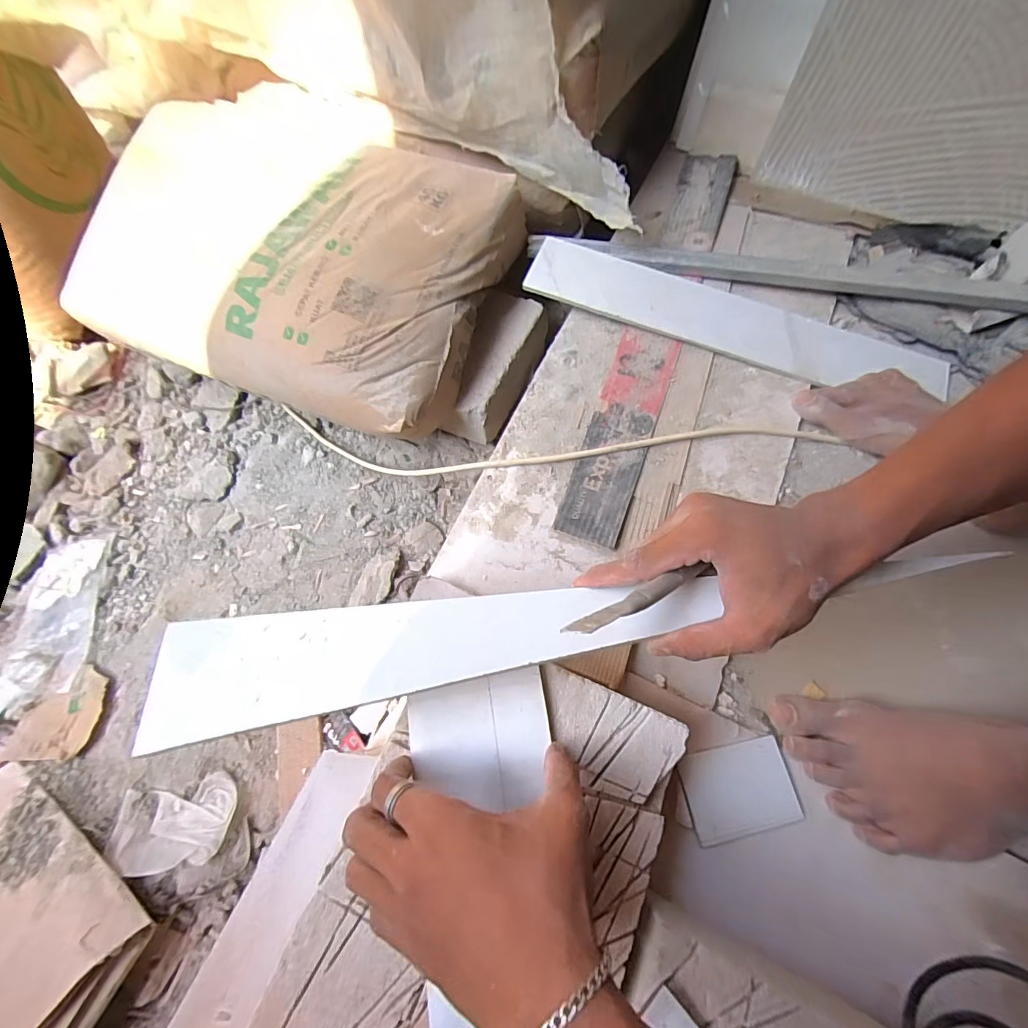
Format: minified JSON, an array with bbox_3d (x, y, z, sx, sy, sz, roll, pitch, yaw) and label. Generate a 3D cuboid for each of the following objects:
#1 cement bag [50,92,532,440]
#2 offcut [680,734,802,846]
[{"bbox_3d":[-0.280,-0.357,0.590,0.536,0.108,0.385,23,71,10],"label":"cement bag"},{"bbox_3d":[0.185,0.226,0.380,0.090,0.011,0.064,-11,69,-4],"label":"offcut"}]

